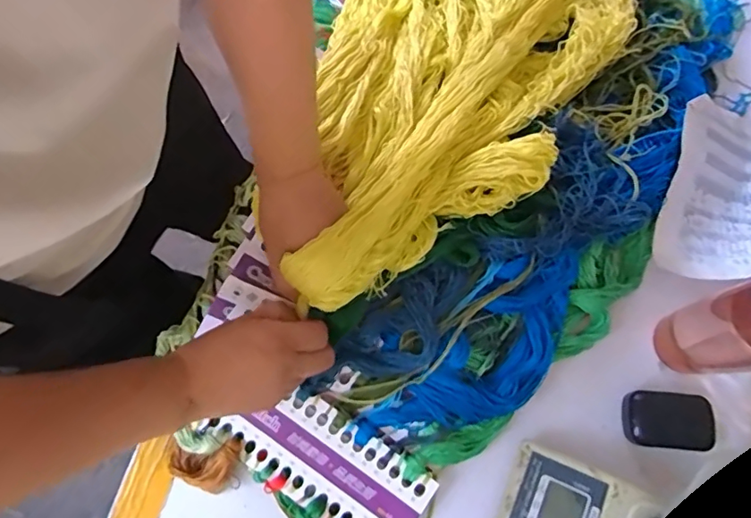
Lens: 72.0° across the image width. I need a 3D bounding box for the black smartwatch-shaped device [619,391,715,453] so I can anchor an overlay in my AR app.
[{"bbox_3d":[0.276,0.154,0.491,0.080,0.027,0.050,4,73,0],"label":"black smartwatch-shaped device"}]

